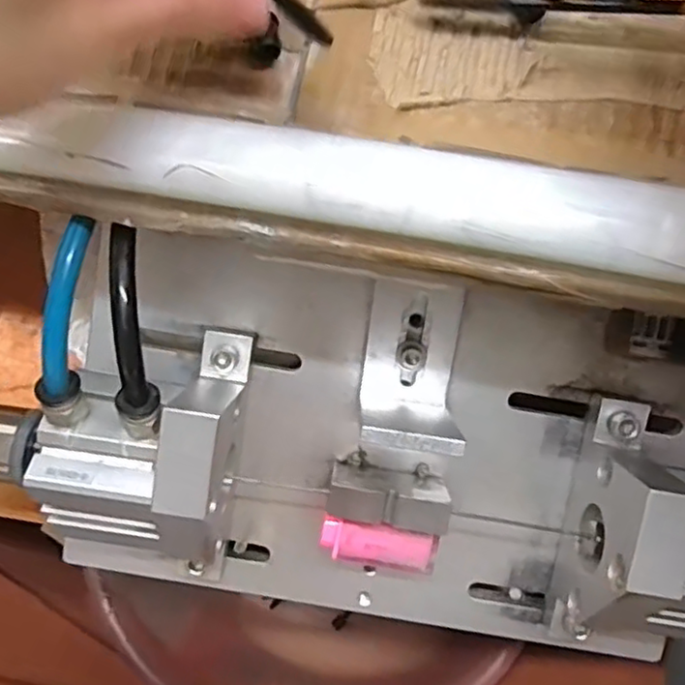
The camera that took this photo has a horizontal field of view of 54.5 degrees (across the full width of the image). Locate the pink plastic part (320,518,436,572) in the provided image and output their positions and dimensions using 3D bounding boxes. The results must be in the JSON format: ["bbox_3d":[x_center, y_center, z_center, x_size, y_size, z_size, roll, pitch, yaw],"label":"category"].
[{"bbox_3d":[0.015,0.084,0.277,0.046,0.012,0.016,8,77,0],"label":"pink plastic part"}]

